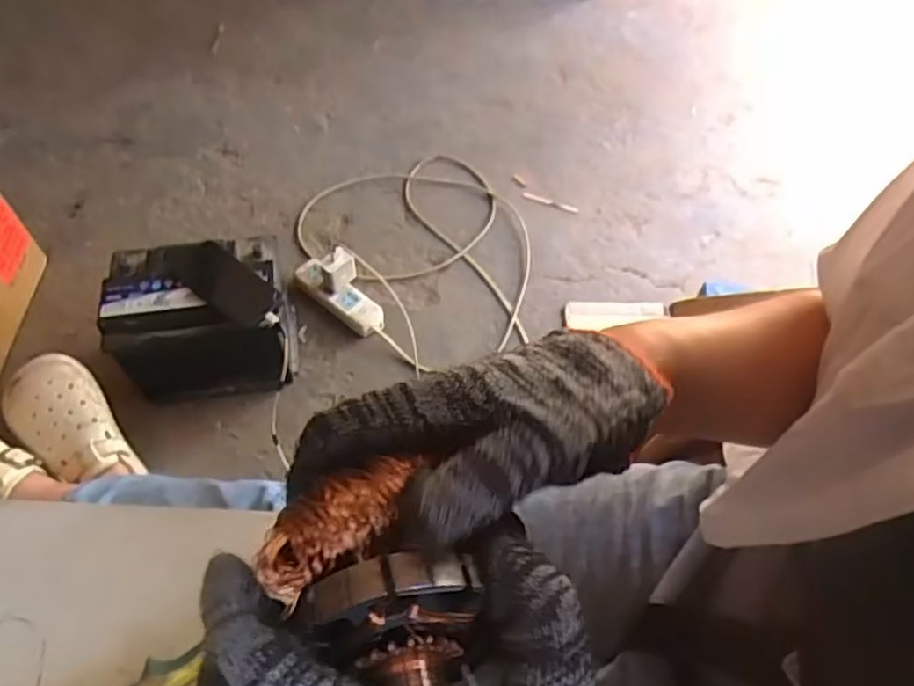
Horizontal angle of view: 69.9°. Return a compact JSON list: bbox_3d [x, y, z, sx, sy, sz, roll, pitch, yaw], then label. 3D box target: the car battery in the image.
[{"bbox_3d":[-0.365,-0.035,0.968,0.238,0.177,0.160,-4,57,-6],"label":"car battery"}]

